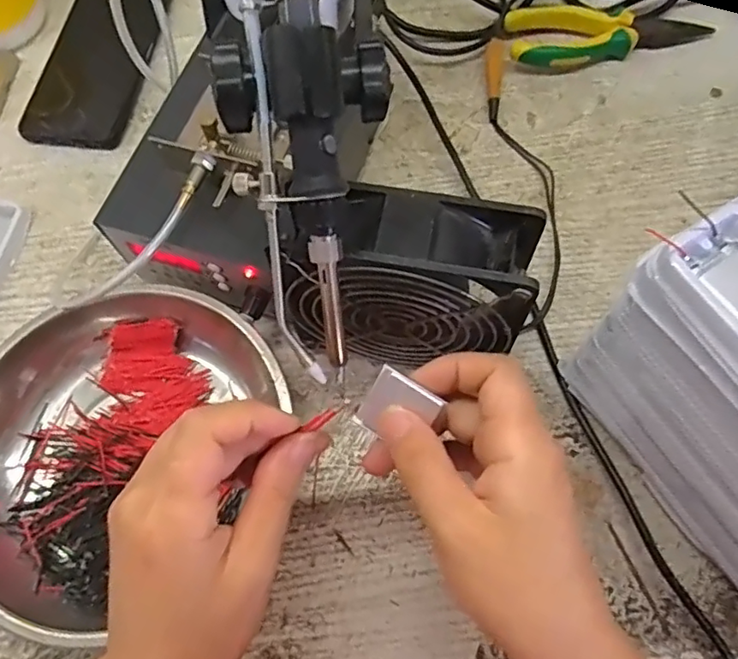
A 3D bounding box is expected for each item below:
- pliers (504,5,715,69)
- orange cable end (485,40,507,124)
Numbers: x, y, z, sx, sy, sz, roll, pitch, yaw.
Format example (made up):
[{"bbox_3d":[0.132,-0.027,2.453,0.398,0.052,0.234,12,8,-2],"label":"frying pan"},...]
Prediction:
[{"bbox_3d":[0.180,-0.218,0.439,0.149,0.023,0.046,-3,67,1],"label":"pliers"},{"bbox_3d":[0.093,-0.182,0.432,0.014,0.008,0.062,3,83,4],"label":"orange cable end"}]

